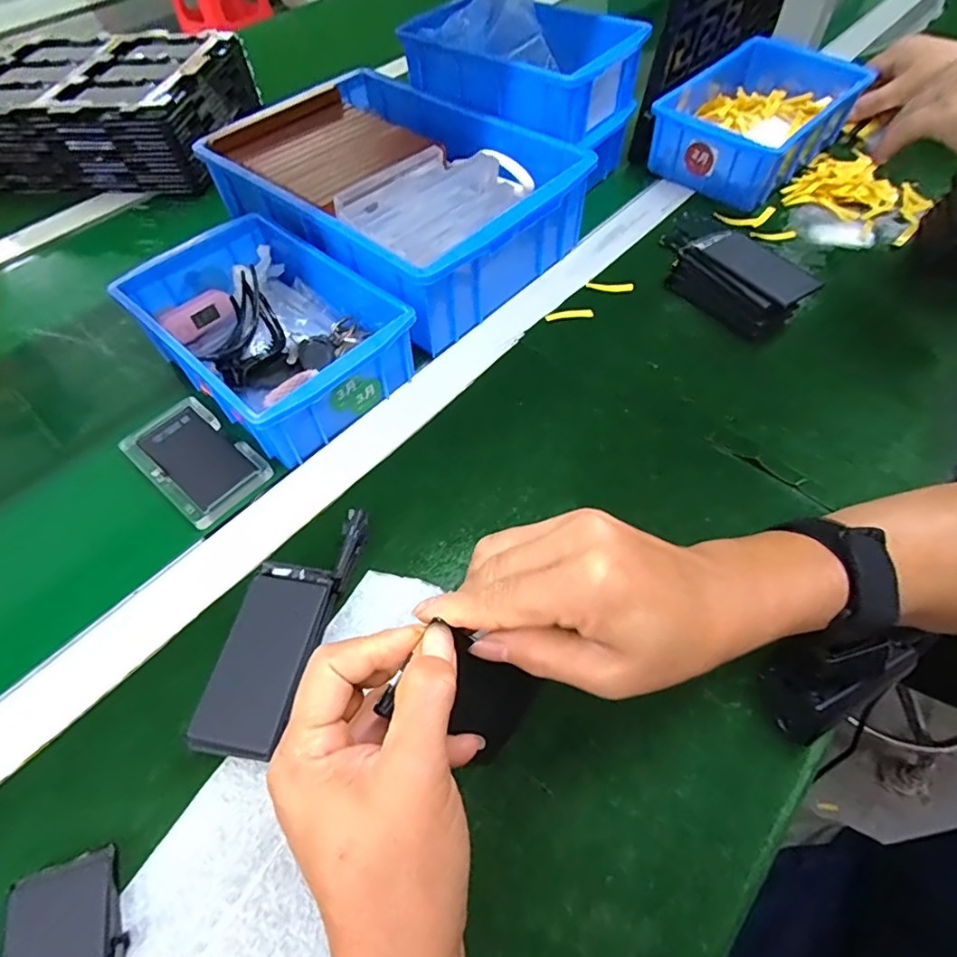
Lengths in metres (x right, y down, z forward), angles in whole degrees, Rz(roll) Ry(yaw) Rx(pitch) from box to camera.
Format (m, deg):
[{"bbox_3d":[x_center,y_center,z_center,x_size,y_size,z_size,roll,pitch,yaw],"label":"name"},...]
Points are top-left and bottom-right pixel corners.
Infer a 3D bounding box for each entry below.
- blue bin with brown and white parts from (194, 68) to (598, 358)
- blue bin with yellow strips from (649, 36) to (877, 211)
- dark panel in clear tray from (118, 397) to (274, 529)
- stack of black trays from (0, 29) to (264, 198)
[{"bbox_3d":[-0.086,-0.257,0.492,0.319,0.084,0.220,33,62,22],"label":"blue bin with brown and white parts"},{"bbox_3d":[0.289,-0.375,0.572,0.136,0.072,0.220,36,64,24],"label":"blue bin with yellow strips"},{"bbox_3d":[-0.201,-0.014,0.385,0.104,0.009,0.061,35,63,23],"label":"dark panel in clear tray"},{"bbox_3d":[-0.424,-0.419,0.616,0.275,0.077,0.220,1,55,3],"label":"stack of black trays"}]

